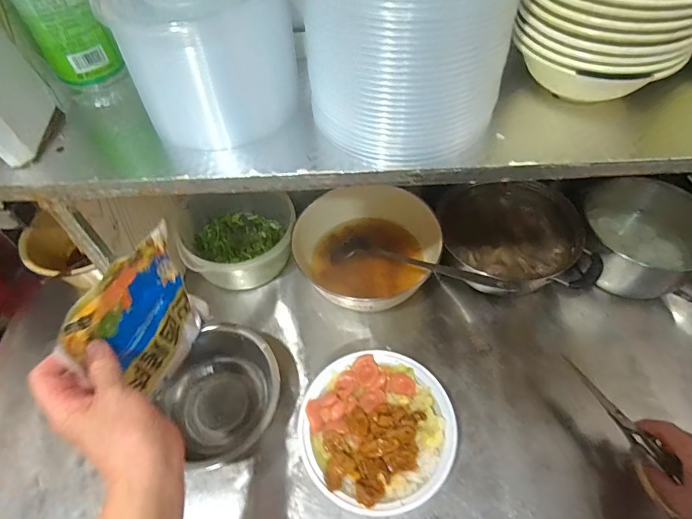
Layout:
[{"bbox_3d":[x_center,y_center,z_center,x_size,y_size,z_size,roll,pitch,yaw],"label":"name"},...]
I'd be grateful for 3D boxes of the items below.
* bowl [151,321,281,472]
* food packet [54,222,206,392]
[{"bbox_3d":[-0.139,0.165,0.521,0.131,0.077,0.137,-2,54,2],"label":"bowl"},{"bbox_3d":[-0.175,0.051,0.388,0.023,0.132,0.118,15,58,14],"label":"food packet"}]

